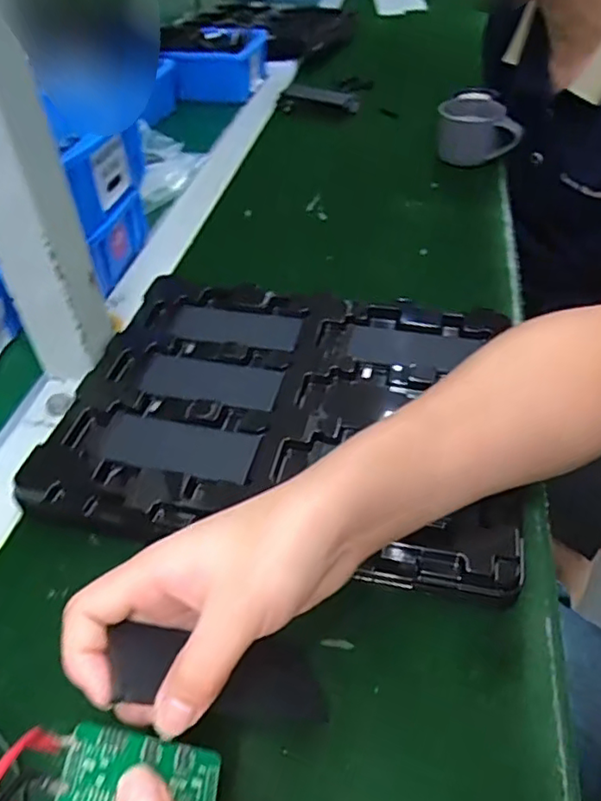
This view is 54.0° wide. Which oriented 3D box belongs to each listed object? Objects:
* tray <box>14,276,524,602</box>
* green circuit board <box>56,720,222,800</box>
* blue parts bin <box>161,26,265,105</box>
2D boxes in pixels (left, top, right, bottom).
[{"bbox_3d":[-0.005,0.005,0.384,0.270,0.028,0.218,8,45,9],"label":"tray"},{"bbox_3d":[-0.053,0.129,0.202,0.055,0.004,0.024,26,41,-22],"label":"green circuit board"},{"bbox_3d":[-0.112,-0.484,0.841,0.118,0.060,0.141,7,45,8],"label":"blue parts bin"}]

